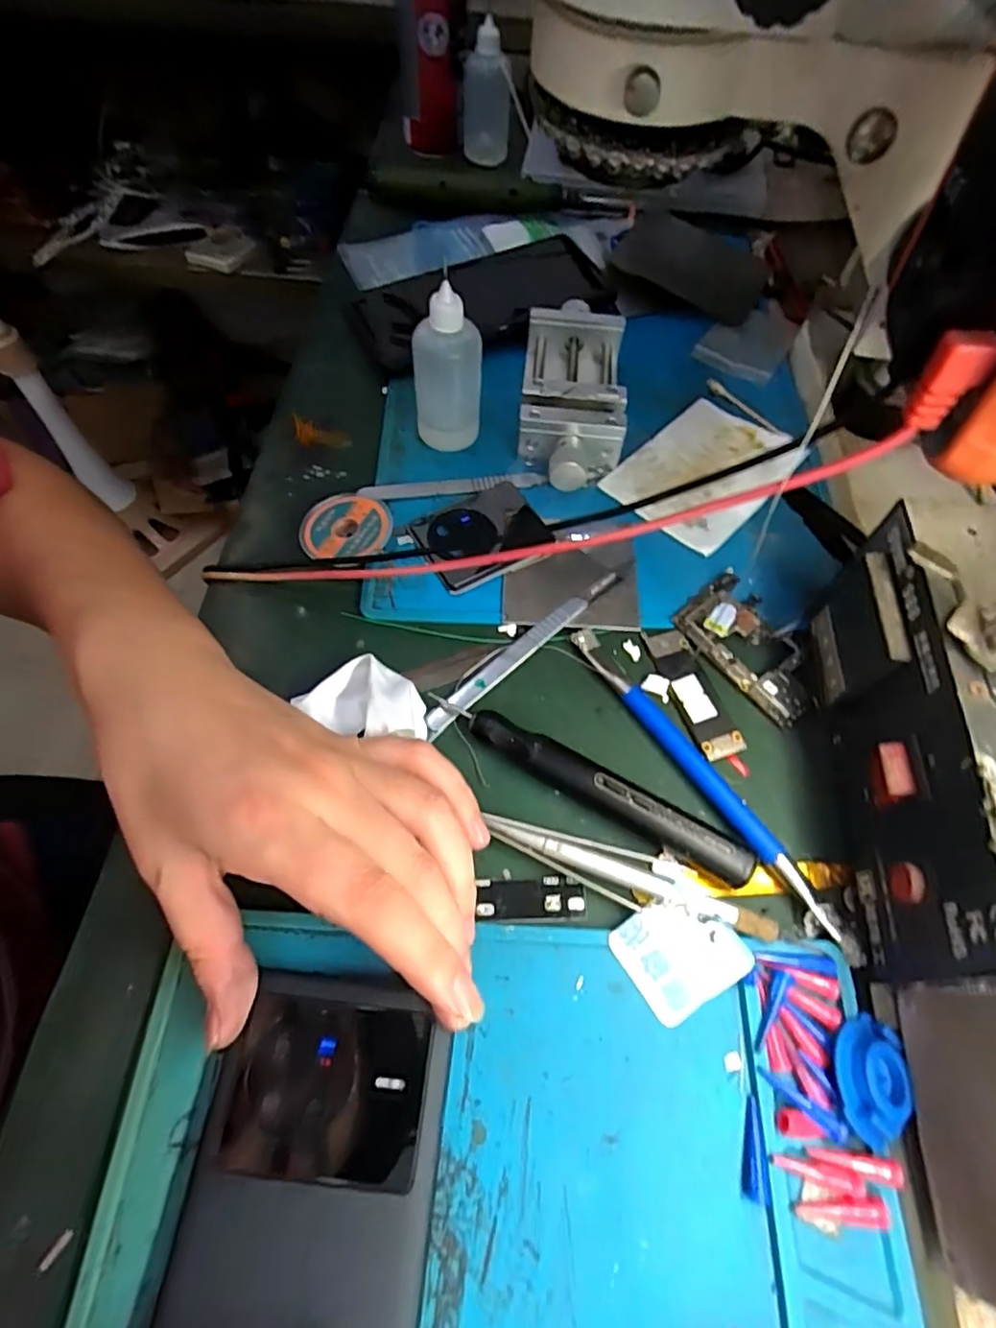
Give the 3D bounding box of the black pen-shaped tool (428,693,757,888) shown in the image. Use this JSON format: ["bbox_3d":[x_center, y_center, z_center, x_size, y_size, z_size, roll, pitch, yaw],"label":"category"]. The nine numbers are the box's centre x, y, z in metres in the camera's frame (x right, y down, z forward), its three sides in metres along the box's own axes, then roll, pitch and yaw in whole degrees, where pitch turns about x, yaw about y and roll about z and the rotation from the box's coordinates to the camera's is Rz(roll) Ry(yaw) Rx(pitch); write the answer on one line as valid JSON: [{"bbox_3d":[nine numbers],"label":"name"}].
[{"bbox_3d":[0.036,0.048,0.259,0.139,0.015,0.014,29,63,13],"label":"black pen-shaped tool"}]

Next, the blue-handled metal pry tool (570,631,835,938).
[{"bbox_3d":[0.084,0.042,0.268,0.017,0.007,0.153,-29,66,-17],"label":"blue-handled metal pry tool"}]

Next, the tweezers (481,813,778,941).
[{"bbox_3d":[0.049,0.081,0.243,0.108,0.009,0.020,14,61,6],"label":"tweezers"}]

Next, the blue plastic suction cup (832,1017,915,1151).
[{"bbox_3d":[0.125,0.138,0.209,0.024,0.009,0.036,21,62,9],"label":"blue plastic suction cup"}]

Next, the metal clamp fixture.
[{"bbox_3d":[0.042,-0.156,0.357,0.055,0.030,0.124,4,61,0],"label":"metal clamp fixture"}]

